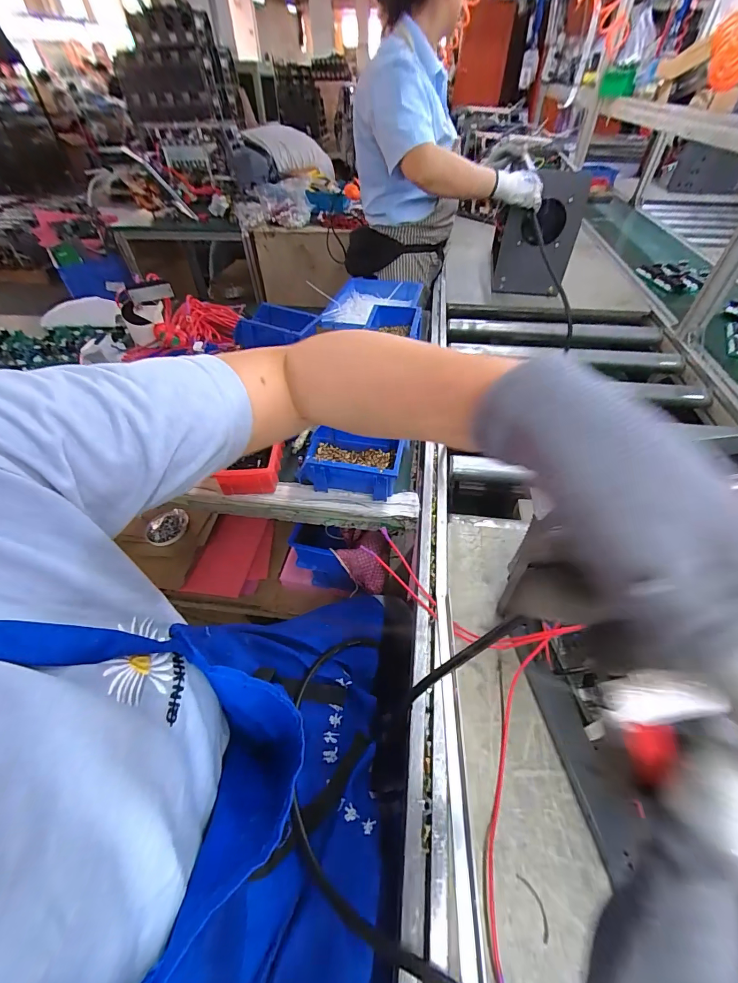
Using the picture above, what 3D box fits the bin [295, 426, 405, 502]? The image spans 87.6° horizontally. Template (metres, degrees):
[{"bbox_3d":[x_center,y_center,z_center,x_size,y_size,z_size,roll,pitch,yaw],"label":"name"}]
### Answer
[{"bbox_3d":[-0.028,-0.050,0.623,0.160,0.071,0.102,9,49,9],"label":"bin"}]

